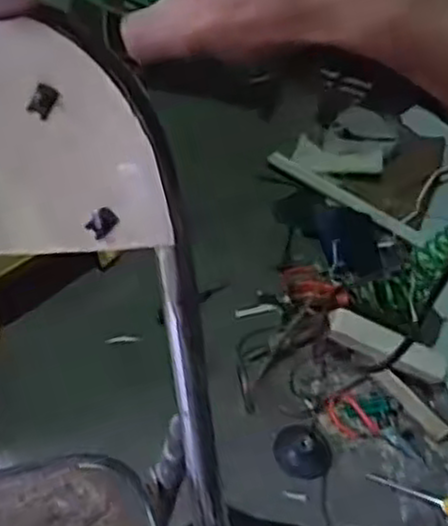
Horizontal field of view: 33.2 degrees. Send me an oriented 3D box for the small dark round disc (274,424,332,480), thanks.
[{"bbox_3d":[0.115,0.273,1.099,0.082,0.027,0.090,4,42,-3],"label":"small dark round disc"}]

